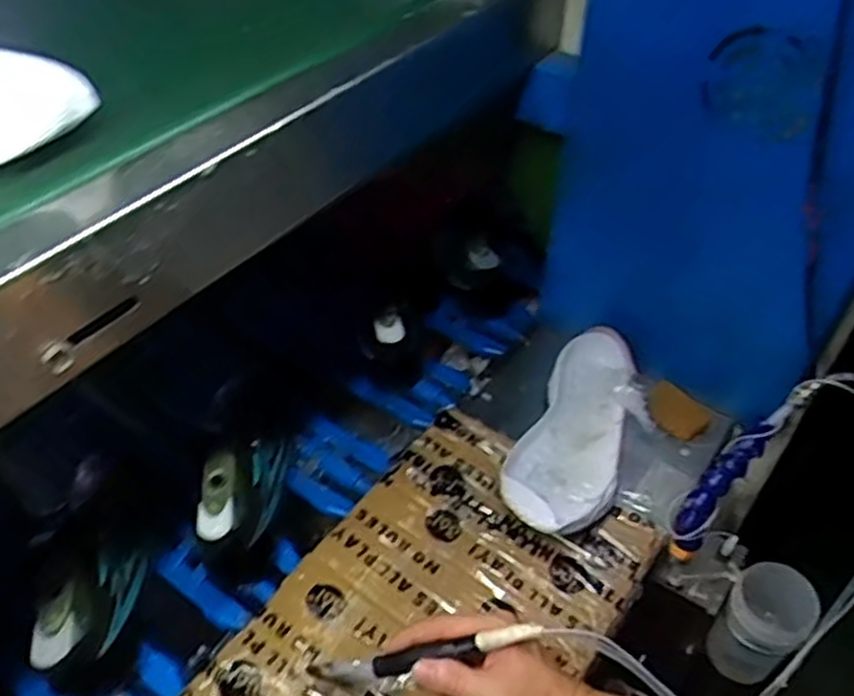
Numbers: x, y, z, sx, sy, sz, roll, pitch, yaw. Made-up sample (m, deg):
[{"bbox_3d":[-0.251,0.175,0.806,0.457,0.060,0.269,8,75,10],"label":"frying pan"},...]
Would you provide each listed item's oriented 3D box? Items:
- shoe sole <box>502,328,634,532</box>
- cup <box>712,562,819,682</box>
[{"bbox_3d":[0.147,0.083,0.749,0.100,0.048,0.251,17,46,16],"label":"shoe sole"},{"bbox_3d":[0.324,0.275,0.754,0.071,0.119,0.081,36,54,27],"label":"cup"}]

